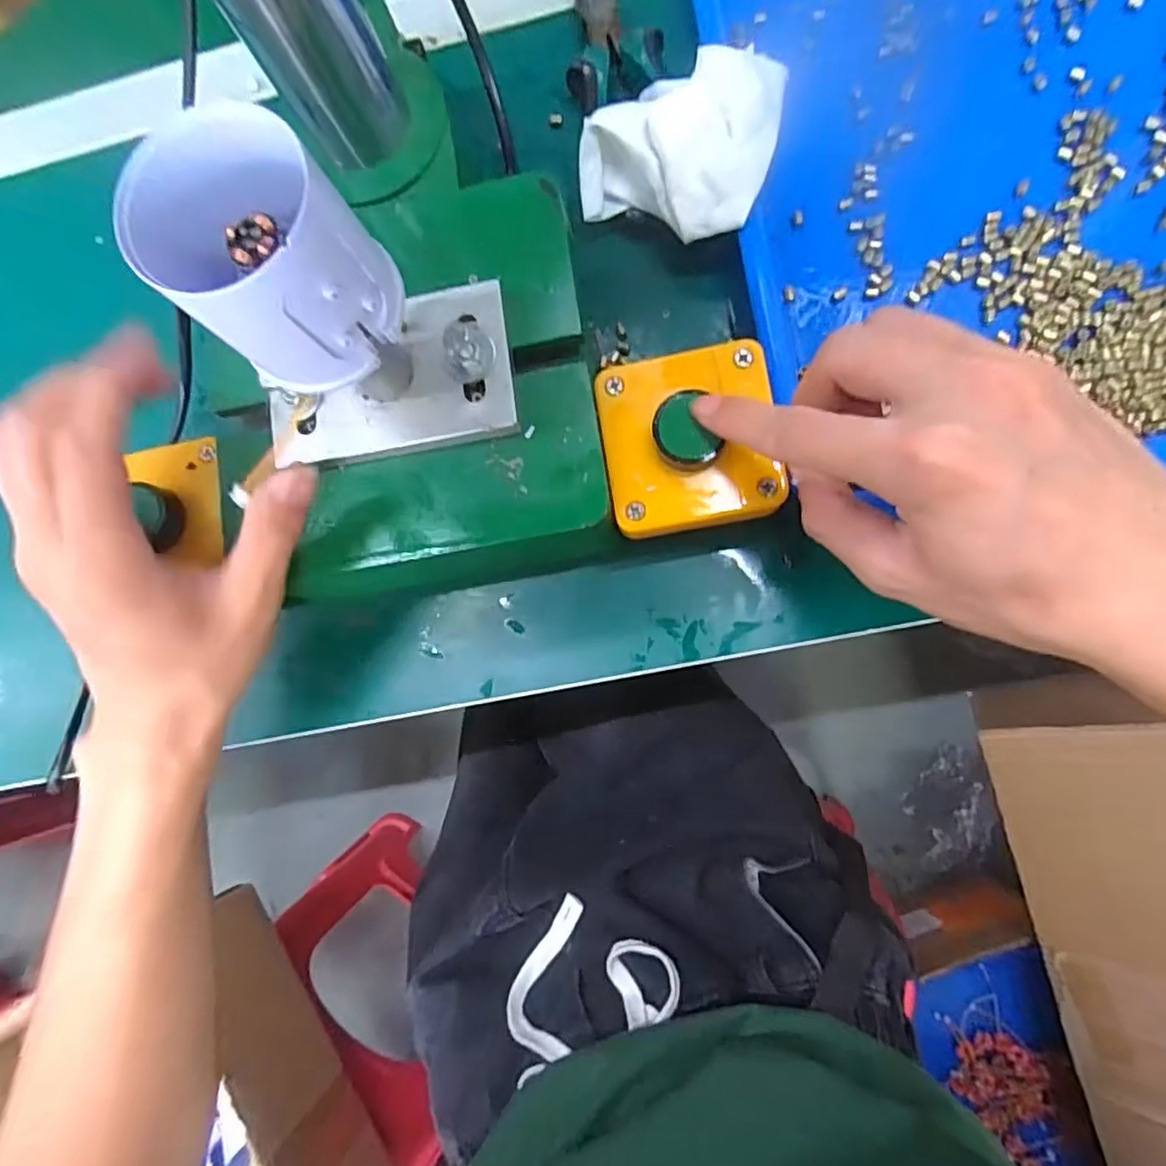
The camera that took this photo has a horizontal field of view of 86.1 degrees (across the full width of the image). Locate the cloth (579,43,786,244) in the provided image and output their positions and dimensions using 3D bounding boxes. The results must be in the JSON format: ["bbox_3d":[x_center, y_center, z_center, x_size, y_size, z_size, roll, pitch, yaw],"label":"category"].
[{"bbox_3d":[0.042,-0.195,0.279,0.082,0.025,0.070,12,106,8],"label":"cloth"}]

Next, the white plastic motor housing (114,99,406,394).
[{"bbox_3d":[-0.087,-0.090,0.170,0.049,0.057,0.053,-1,83,7],"label":"white plastic motor housing"}]

